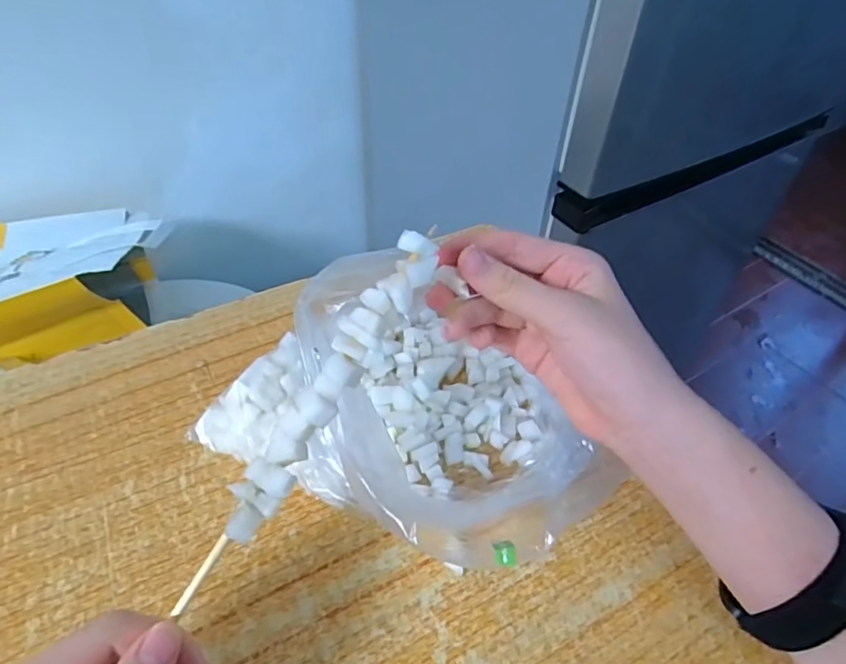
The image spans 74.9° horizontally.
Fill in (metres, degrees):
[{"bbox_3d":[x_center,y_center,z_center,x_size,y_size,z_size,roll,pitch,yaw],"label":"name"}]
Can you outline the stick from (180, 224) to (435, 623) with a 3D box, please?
[{"bbox_3d":[-0.044,0.030,0.216,0.020,0.012,0.163,28,79,23],"label":"stick"}]

